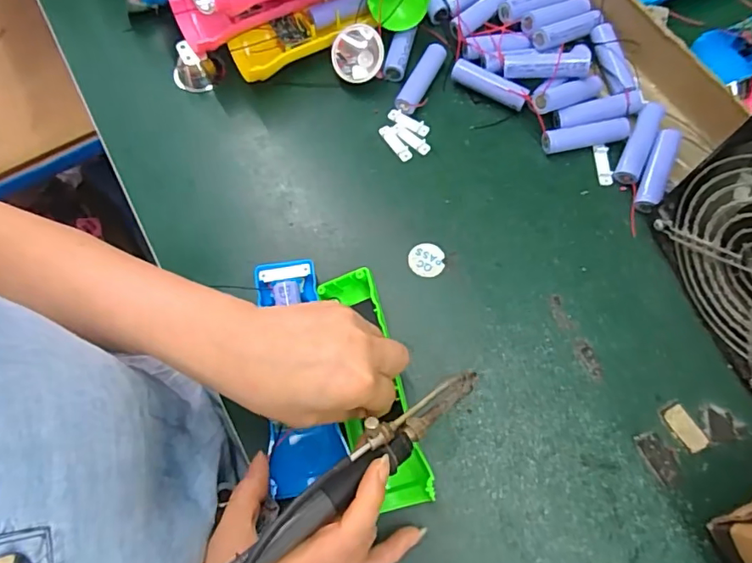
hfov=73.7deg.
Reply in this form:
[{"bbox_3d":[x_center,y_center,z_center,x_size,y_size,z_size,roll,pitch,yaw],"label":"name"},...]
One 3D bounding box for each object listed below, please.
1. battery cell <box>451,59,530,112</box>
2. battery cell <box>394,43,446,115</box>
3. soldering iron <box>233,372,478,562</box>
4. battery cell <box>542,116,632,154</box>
[{"bbox_3d":[0.094,-0.162,0.419,0.065,0.022,0.015,27,73,10],"label":"battery cell"},{"bbox_3d":[0.038,-0.173,0.424,0.019,0.014,0.071,24,73,10],"label":"battery cell"},{"bbox_3d":[-0.015,0.100,0.255,0.195,0.026,0.022,-31,72,-28],"label":"soldering iron"},{"bbox_3d":[0.167,-0.115,0.402,0.068,0.016,0.016,-11,71,-2],"label":"battery cell"}]

